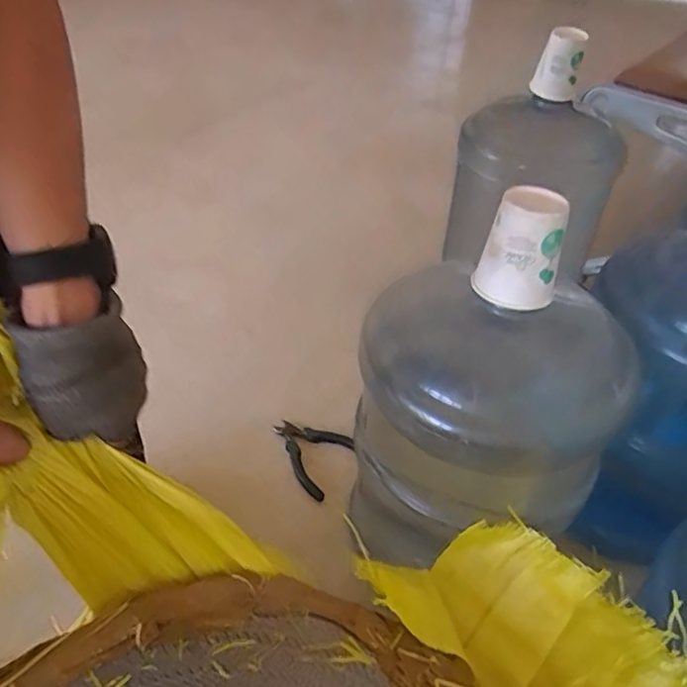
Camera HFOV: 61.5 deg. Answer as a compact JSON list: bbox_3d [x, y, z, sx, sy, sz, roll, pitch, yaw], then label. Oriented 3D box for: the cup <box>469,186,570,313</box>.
[{"bbox_3d":[0.147,-0.080,0.480,0.069,0.083,0.063,16,44,15],"label":"cup"}]

